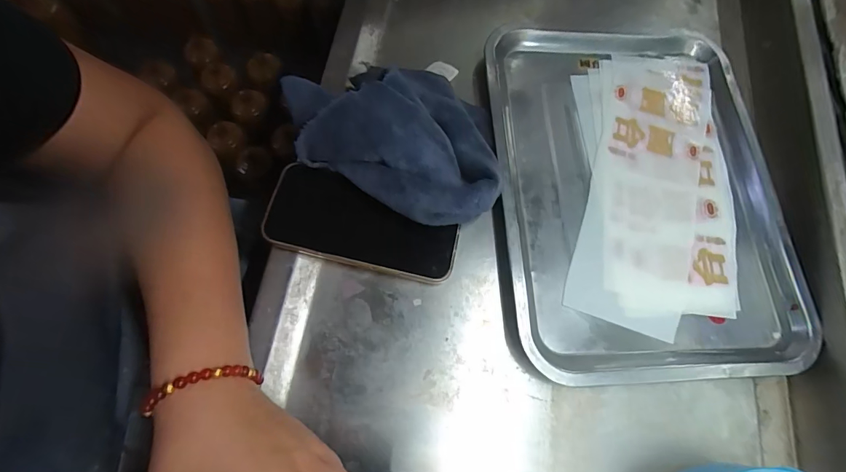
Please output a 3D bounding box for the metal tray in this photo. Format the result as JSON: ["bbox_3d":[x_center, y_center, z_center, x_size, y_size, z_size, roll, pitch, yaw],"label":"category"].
[{"bbox_3d":[0.200,-0.050,0.385,0.264,0.033,0.346,0,70,-3],"label":"metal tray"}]

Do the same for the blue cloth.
[{"bbox_3d":[-0.022,-0.097,0.355,0.196,0.077,0.143,23,72,5],"label":"blue cloth"}]

